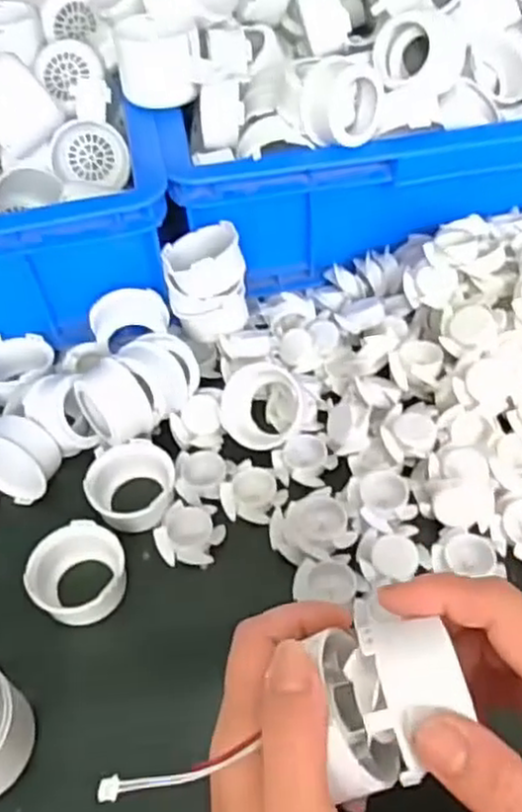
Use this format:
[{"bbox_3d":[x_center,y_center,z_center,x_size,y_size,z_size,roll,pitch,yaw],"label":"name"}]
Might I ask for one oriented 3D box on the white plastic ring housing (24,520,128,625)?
[{"bbox_3d":[-0.106,0.098,0.412,0.054,0.025,0.053,-2,52,2],"label":"white plastic ring housing"}]

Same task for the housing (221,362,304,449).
[{"bbox_3d":[0.003,-0.001,0.465,0.055,0.021,0.055,-7,93,-21],"label":"housing"}]

